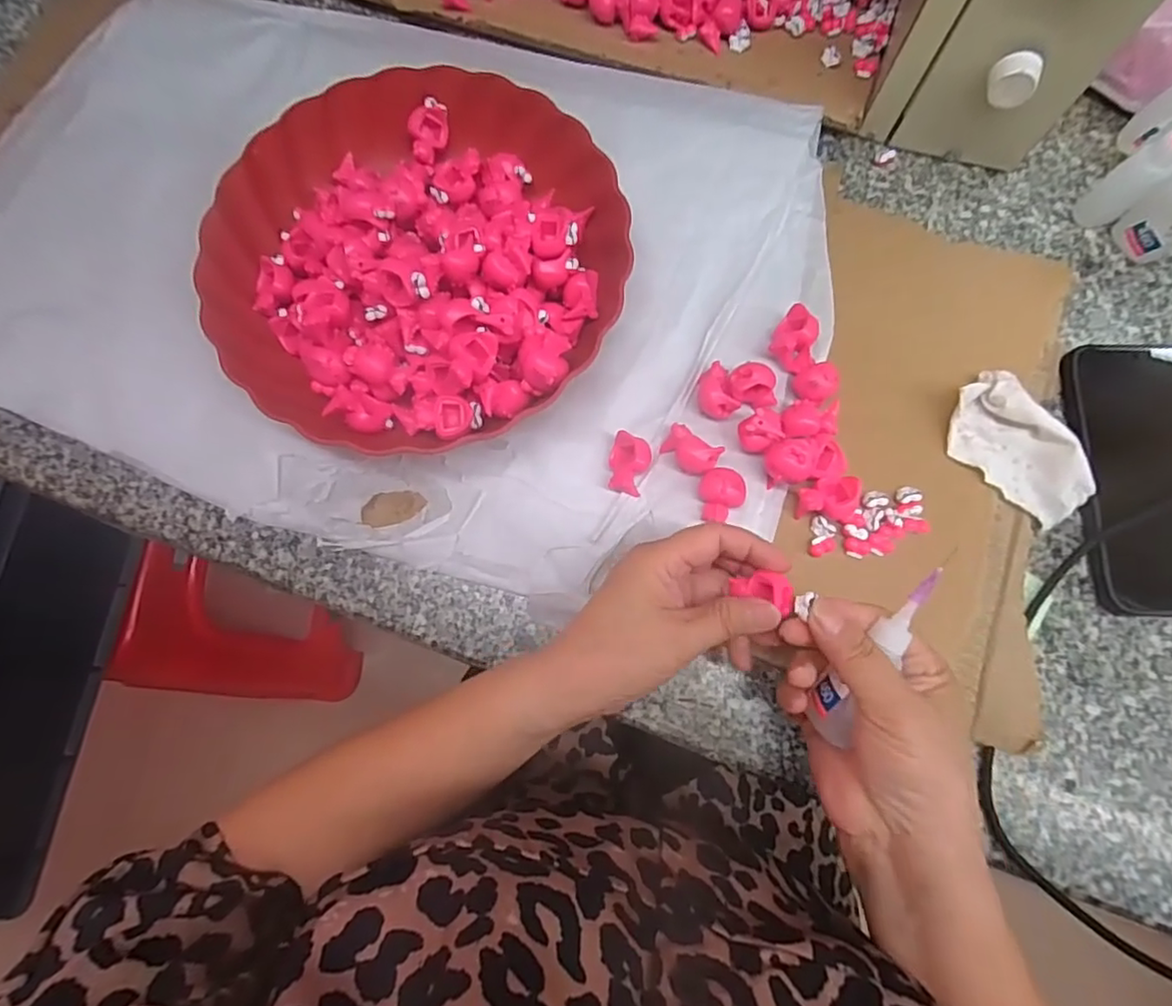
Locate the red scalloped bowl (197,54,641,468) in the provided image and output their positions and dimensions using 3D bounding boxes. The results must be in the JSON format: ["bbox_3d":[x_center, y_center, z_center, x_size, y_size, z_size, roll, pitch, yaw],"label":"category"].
[{"bbox_3d":[-0.100,-0.148,0.351,0.234,0.054,0.233,0,79,0],"label":"red scalloped bowl"}]

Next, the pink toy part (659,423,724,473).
[{"bbox_3d":[0.060,-0.030,0.343,0.032,0.020,0.022,41,82,7],"label":"pink toy part"}]

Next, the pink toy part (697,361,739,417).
[{"bbox_3d":[0.075,-0.066,0.349,0.022,0.019,0.034,-14,79,-2],"label":"pink toy part"}]

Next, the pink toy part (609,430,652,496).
[{"bbox_3d":[0.025,-0.023,0.343,0.022,0.017,0.032,11,80,3],"label":"pink toy part"}]

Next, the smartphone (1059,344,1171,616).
[{"bbox_3d":[0.332,-0.016,0.350,0.074,0.013,0.159,-5,82,11],"label":"smartphone"}]

